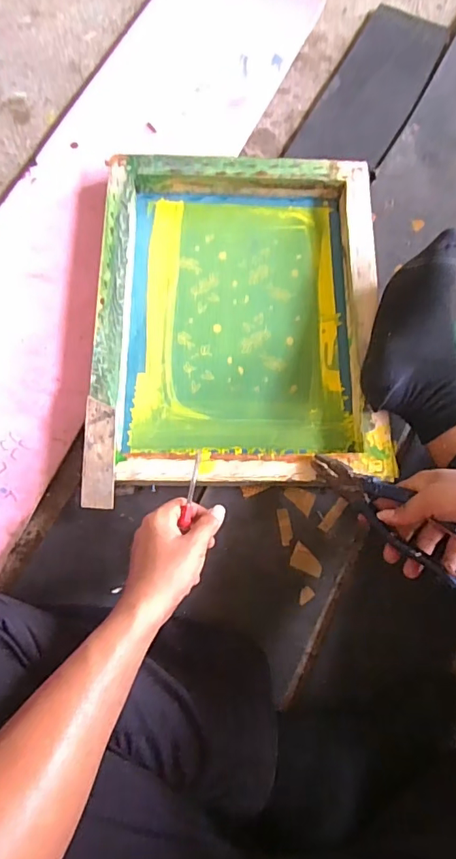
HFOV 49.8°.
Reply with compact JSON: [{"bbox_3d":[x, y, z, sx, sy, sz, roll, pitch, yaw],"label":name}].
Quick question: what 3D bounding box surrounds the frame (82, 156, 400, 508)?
[{"bbox_3d":[0.014,-0.150,0.665,0.376,0.045,0.486,-1,74,-1],"label":"frame"}]

